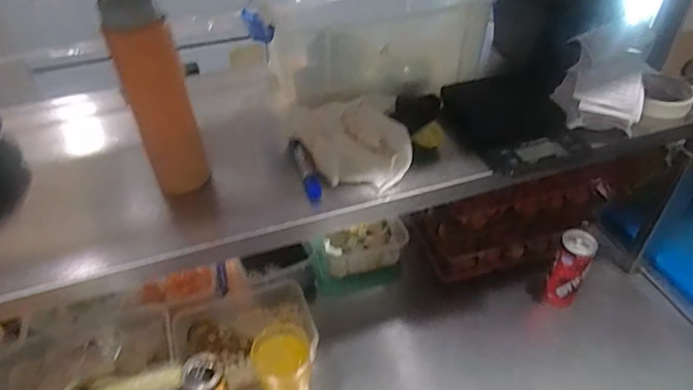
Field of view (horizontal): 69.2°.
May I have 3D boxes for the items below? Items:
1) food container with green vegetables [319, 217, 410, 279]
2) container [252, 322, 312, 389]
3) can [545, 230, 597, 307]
[{"bbox_3d":[0.035,0.096,0.966,0.166,0.052,0.109,-12,44,-11],"label":"food container with green vegetables"},{"bbox_3d":[-0.088,0.260,0.735,0.076,0.151,0.071,-1,43,1],"label":"container"},{"bbox_3d":[0.379,0.134,0.862,0.055,0.151,0.056,24,48,25],"label":"can"}]

